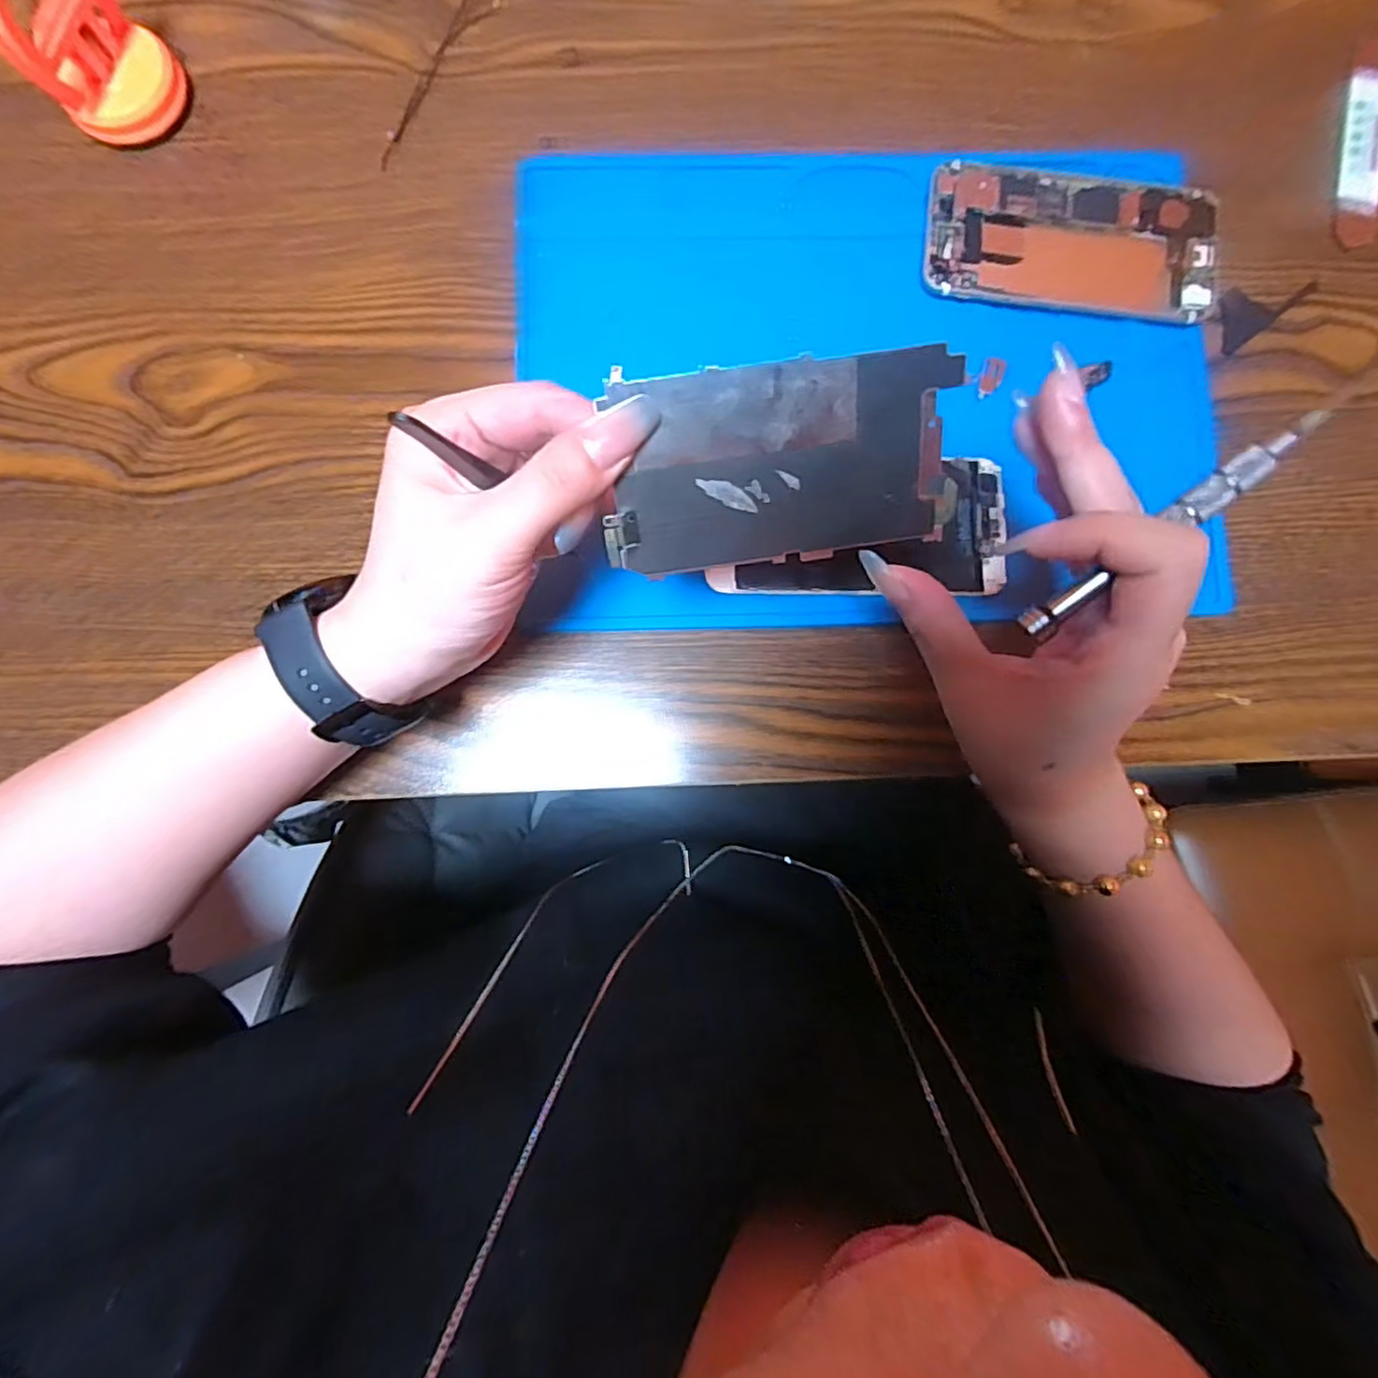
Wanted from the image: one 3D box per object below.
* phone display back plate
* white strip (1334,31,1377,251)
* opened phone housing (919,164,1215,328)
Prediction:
[{"bbox_3d":[0.028,-0.069,0.201,0.105,0.004,0.060,-5,117,-2],"label":"phone display back plate"},{"bbox_3d":[0.334,-0.269,0.314,0.023,0.006,0.109,8,85,9],"label":"white strip"},{"bbox_3d":[0.180,-0.213,0.303,0.134,0.006,0.070,7,84,0],"label":"opened phone housing"}]

